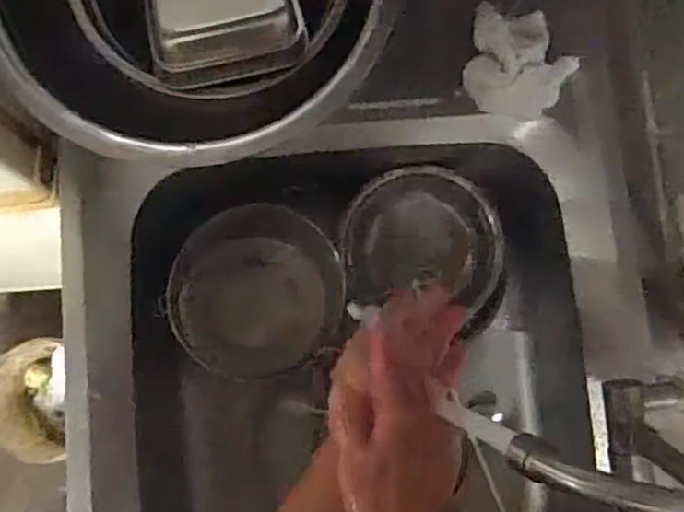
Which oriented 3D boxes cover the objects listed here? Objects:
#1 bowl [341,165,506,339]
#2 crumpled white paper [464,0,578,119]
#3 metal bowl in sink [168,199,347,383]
[{"bbox_3d":[0.084,-0.012,0.719,0.162,0.073,0.145,11,81,-1],"label":"bowl"},{"bbox_3d":[0.155,-0.173,0.608,0.097,0.044,0.106,-3,82,-3],"label":"crumpled white paper"},{"bbox_3d":[-0.087,0.039,0.741,0.172,0.072,0.173,0,82,-2],"label":"metal bowl in sink"}]

